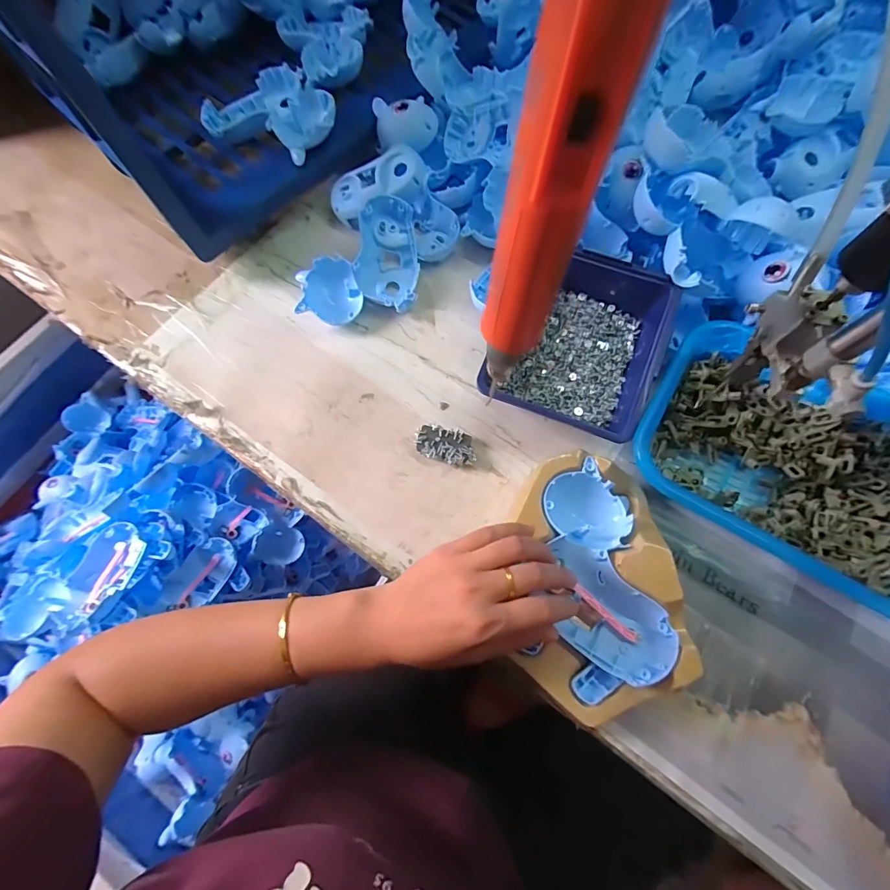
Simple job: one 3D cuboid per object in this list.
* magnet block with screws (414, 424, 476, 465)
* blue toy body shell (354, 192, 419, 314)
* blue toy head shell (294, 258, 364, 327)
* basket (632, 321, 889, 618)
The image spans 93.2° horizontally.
[{"bbox_3d":[0.000,0.001,0.404,0.058,0.016,0.032,16,72,6],"label":"magnet block with screws"},{"bbox_3d":[-0.061,-0.211,0.463,0.064,0.045,0.125,4,71,2],"label":"blue toy body shell"},{"bbox_3d":[-0.123,-0.159,0.449,0.064,0.037,0.063,-7,71,-2],"label":"blue toy head shell"},{"bbox_3d":[0.312,0.014,0.374,0.268,0.059,0.190,31,74,11],"label":"basket"}]

